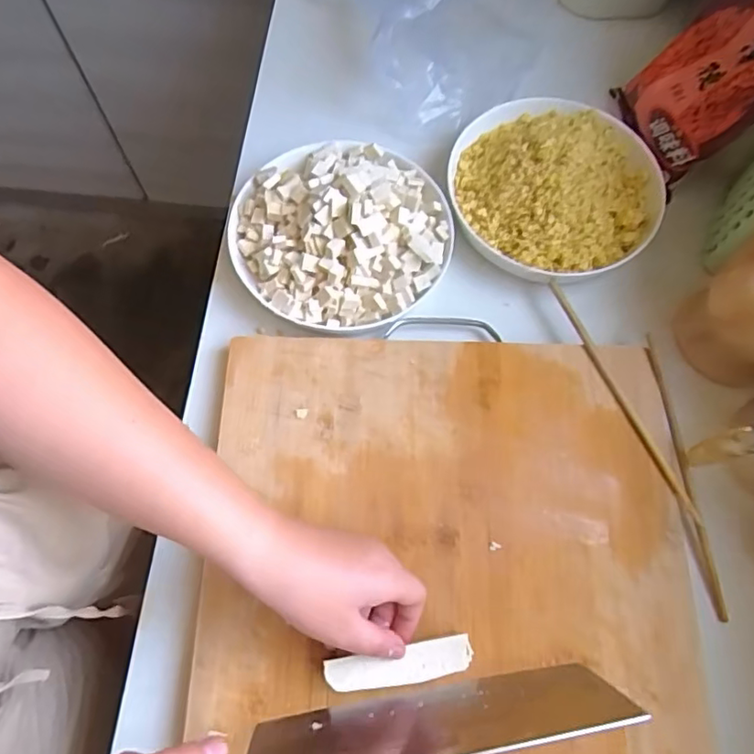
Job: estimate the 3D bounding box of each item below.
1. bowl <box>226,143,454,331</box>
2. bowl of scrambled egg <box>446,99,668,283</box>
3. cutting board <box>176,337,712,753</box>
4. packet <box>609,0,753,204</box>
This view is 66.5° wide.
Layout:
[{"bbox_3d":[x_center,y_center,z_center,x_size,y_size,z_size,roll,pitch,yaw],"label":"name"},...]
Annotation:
[{"bbox_3d":[-0.032,-0.136,0.511,0.185,0.080,0.188,0,68,-1],"label":"bowl"},{"bbox_3d":[0.167,-0.180,0.537,0.192,0.066,0.187,0,68,-1],"label":"bowl of scrambled egg"},{"bbox_3d":[0.049,0.228,0.399,0.357,0.019,0.546,1,68,0],"label":"cutting board"},{"bbox_3d":[0.309,-0.287,0.506,0.032,0.207,0.128,-5,63,-29],"label":"packet"}]

